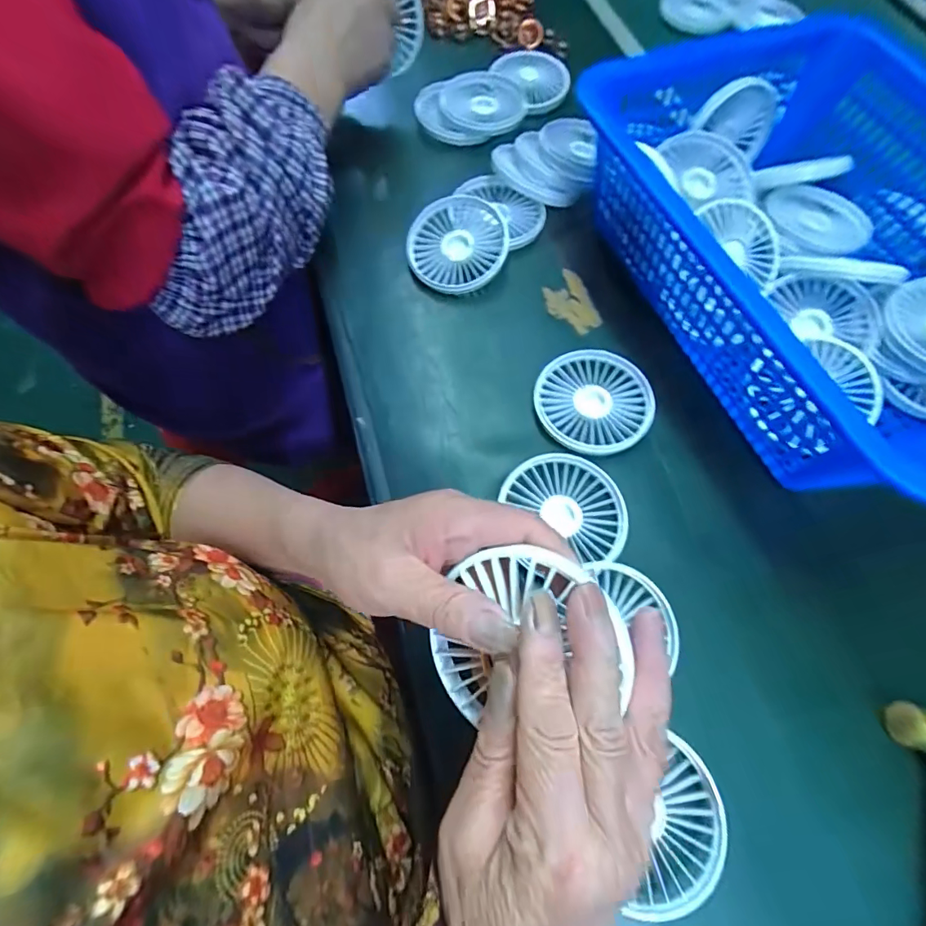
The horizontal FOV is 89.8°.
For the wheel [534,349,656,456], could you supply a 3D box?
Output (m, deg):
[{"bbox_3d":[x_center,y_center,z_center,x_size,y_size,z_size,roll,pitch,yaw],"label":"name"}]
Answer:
[{"bbox_3d":[0.103,-0.049,0.364,0.090,0.010,0.088,0,67,-1],"label":"wheel"}]

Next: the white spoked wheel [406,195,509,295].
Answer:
[{"bbox_3d":[-0.005,-0.201,0.428,0.094,0.016,0.094,-4,79,9],"label":"white spoked wheel"}]

